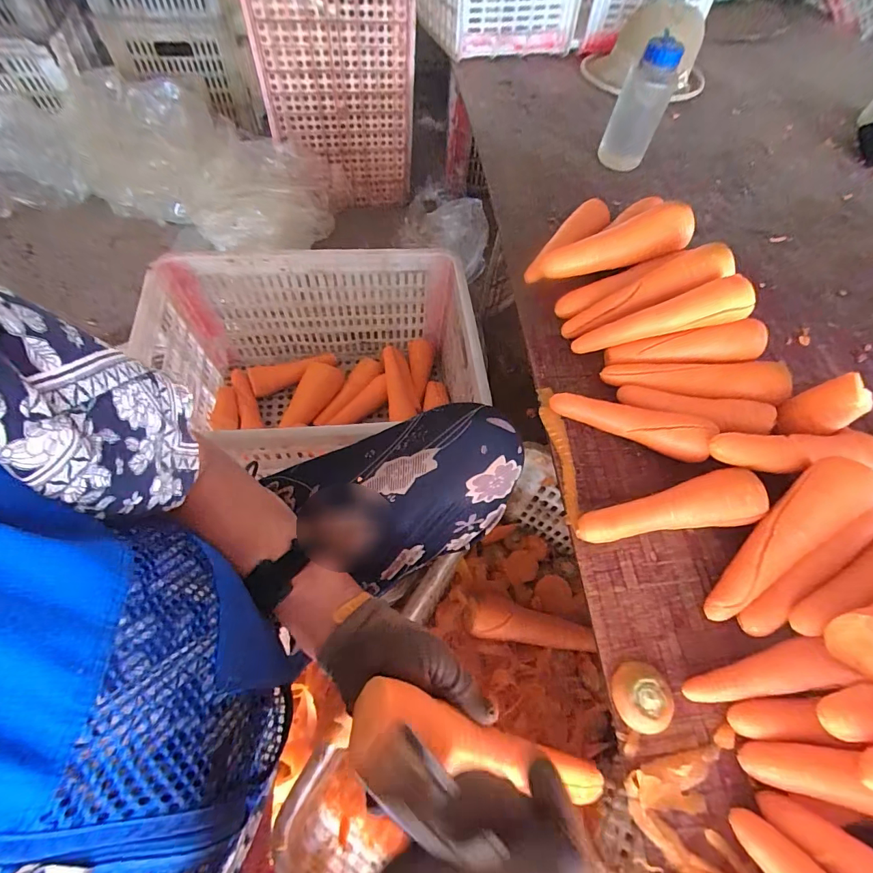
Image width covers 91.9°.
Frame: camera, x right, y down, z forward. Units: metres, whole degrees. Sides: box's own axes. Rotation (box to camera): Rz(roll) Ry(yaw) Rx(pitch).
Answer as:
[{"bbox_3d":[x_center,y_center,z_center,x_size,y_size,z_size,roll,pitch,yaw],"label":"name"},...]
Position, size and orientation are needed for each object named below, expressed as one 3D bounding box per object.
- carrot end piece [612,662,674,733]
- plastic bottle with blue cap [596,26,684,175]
[{"bbox_3d":[0.189,0.238,0.386,0.051,0.014,0.054,2,63,-3],"label":"carrot end piece"},{"bbox_3d":[0.346,-0.557,0.719,0.077,0.180,0.064,26,65,9],"label":"plastic bottle with blue cap"}]

